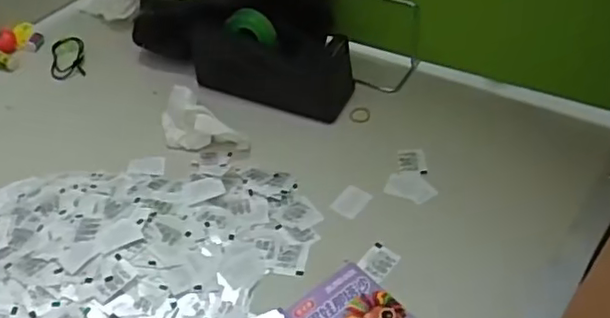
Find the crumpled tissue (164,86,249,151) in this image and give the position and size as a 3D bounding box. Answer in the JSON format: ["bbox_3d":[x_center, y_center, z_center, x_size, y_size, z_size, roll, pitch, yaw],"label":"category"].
[{"bbox_3d":[-0.098,-0.033,0.566,0.091,0.036,0.043,21,49,20],"label":"crumpled tissue"}]

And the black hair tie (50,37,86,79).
[{"bbox_3d":[-0.254,-0.108,0.671,0.035,0.009,0.062,-11,46,-9],"label":"black hair tie"}]

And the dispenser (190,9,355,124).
[{"bbox_3d":[-0.033,-0.093,0.595,0.152,0.071,0.051,18,49,18],"label":"dispenser"}]

